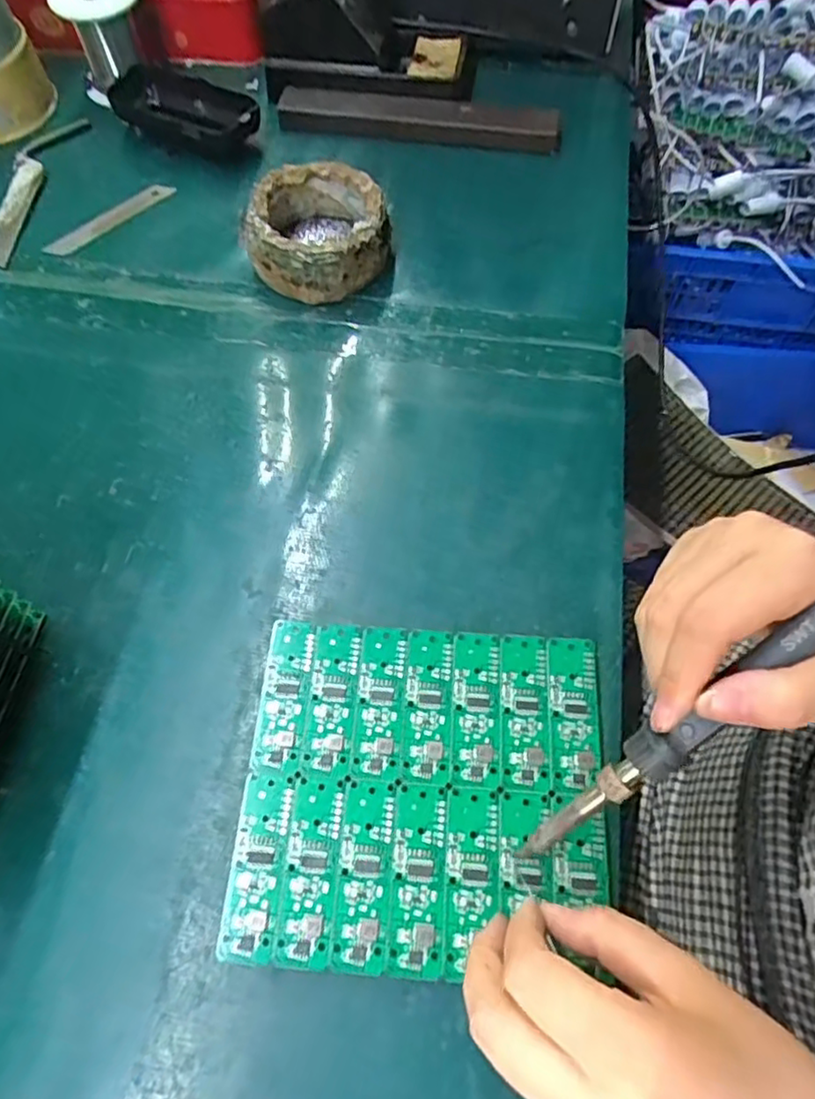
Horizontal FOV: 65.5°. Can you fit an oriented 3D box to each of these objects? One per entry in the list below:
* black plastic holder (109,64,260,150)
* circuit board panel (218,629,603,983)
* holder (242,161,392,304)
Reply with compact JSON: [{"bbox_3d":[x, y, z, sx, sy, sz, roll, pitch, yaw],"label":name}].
[{"bbox_3d":[-0.162,-0.325,0.471,0.114,0.032,0.058,23,66,11],"label":"black plastic holder"},{"bbox_3d":[0.007,0.099,0.269,0.147,0.004,0.136,4,64,2],"label":"circuit board panel"},{"bbox_3d":[-0.057,-0.204,0.408,0.091,0.042,0.080,3,64,2],"label":"holder"}]

